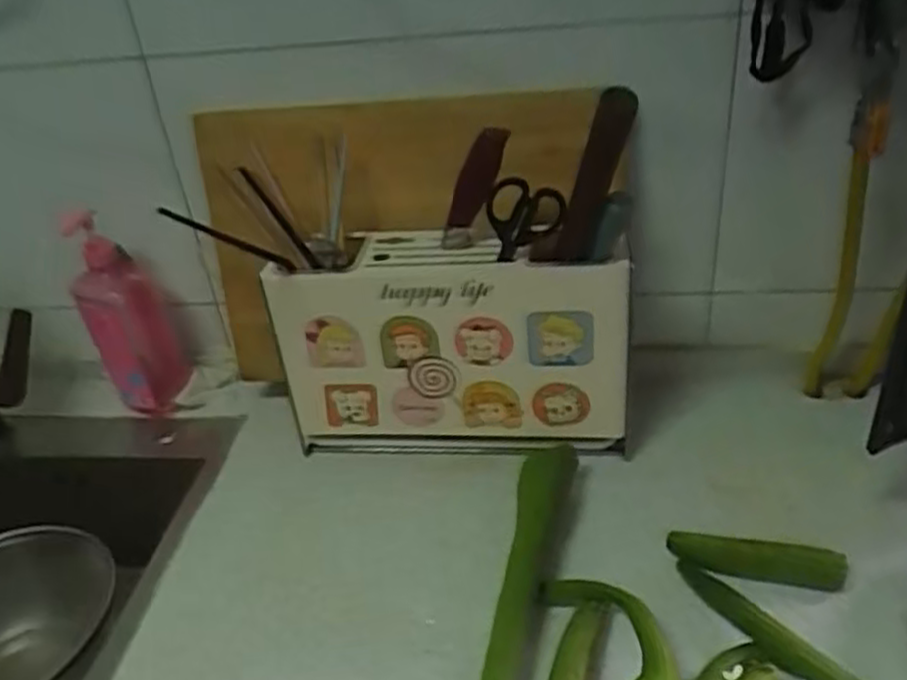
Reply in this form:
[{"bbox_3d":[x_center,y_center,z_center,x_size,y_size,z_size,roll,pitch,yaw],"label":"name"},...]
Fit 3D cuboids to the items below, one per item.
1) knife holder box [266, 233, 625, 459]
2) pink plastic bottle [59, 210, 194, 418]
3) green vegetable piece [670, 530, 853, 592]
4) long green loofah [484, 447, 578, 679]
[{"bbox_3d":[0.001,0.019,0.811,0.350,0.240,0.090,1,33,12],"label":"knife holder box"},{"bbox_3d":[-0.380,-0.023,0.912,0.098,0.259,0.059,-20,35,-21],"label":"pink plastic bottle"},{"bbox_3d":[0.261,0.190,0.669,0.142,0.035,0.030,3,34,15],"label":"green vegetable piece"},{"bbox_3d":[0.050,0.249,0.624,0.045,0.043,0.444,3,33,14],"label":"long green loofah"}]

